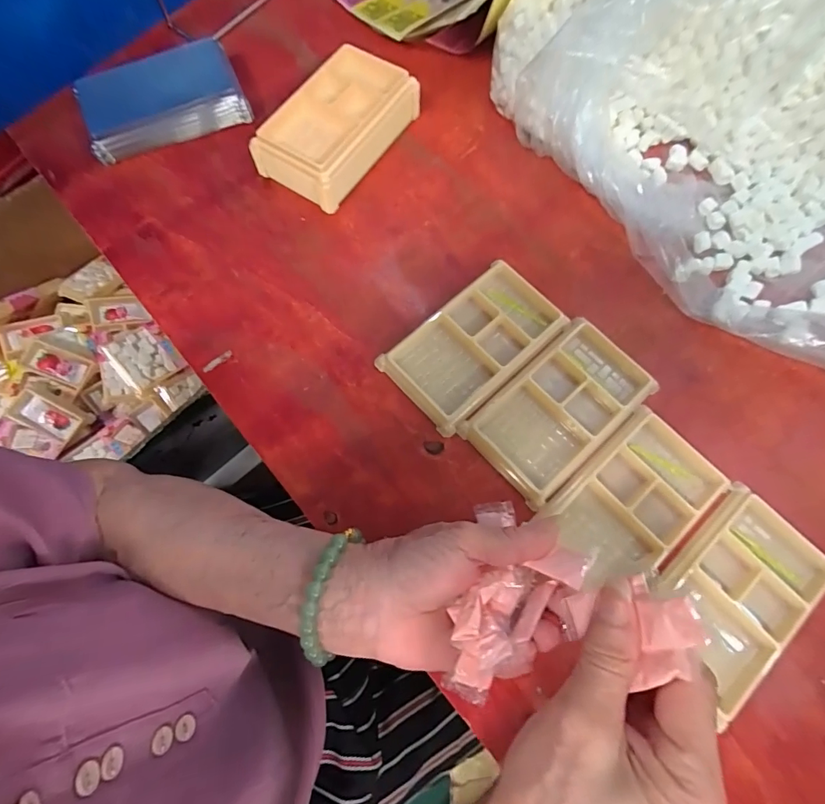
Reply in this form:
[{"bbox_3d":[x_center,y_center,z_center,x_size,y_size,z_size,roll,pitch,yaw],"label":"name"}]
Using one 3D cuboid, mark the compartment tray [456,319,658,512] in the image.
[{"bbox_3d":[0.108,0.005,0.330,0.130,0.012,0.076,-40,77,-12],"label":"compartment tray"}]

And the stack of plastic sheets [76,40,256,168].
[{"bbox_3d":[-0.225,-0.272,0.405,0.137,0.032,0.077,-22,74,-7],"label":"stack of plastic sheets"}]

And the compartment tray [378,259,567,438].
[{"bbox_3d":[0.049,-0.047,0.346,0.132,0.011,0.075,-41,77,-12],"label":"compartment tray"}]

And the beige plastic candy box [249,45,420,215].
[{"bbox_3d":[-0.065,-0.243,0.395,0.080,0.040,0.138,31,74,9],"label":"beige plastic candy box"}]

